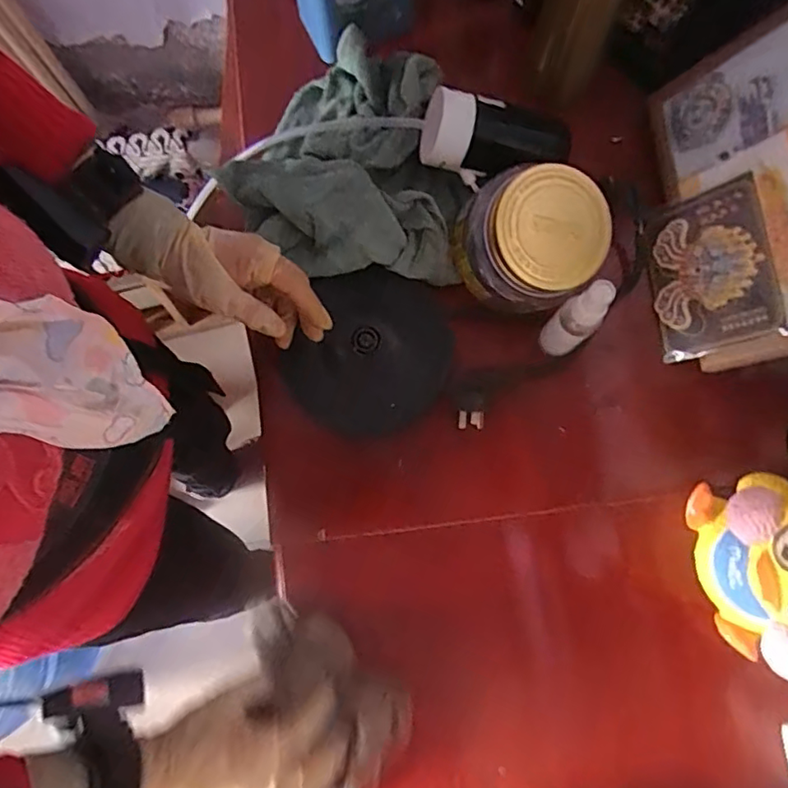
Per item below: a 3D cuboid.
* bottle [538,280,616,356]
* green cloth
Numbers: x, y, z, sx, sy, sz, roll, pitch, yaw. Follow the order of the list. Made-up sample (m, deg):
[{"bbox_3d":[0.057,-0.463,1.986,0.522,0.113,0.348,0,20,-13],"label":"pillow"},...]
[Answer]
[{"bbox_3d":[0.144,-0.057,0.449,0.023,0.111,0.029,-44,82,-7],"label":"bottle"},{"bbox_3d":[-0.045,-0.216,0.519,0.227,0.072,0.217,4,80,1],"label":"green cloth"}]

